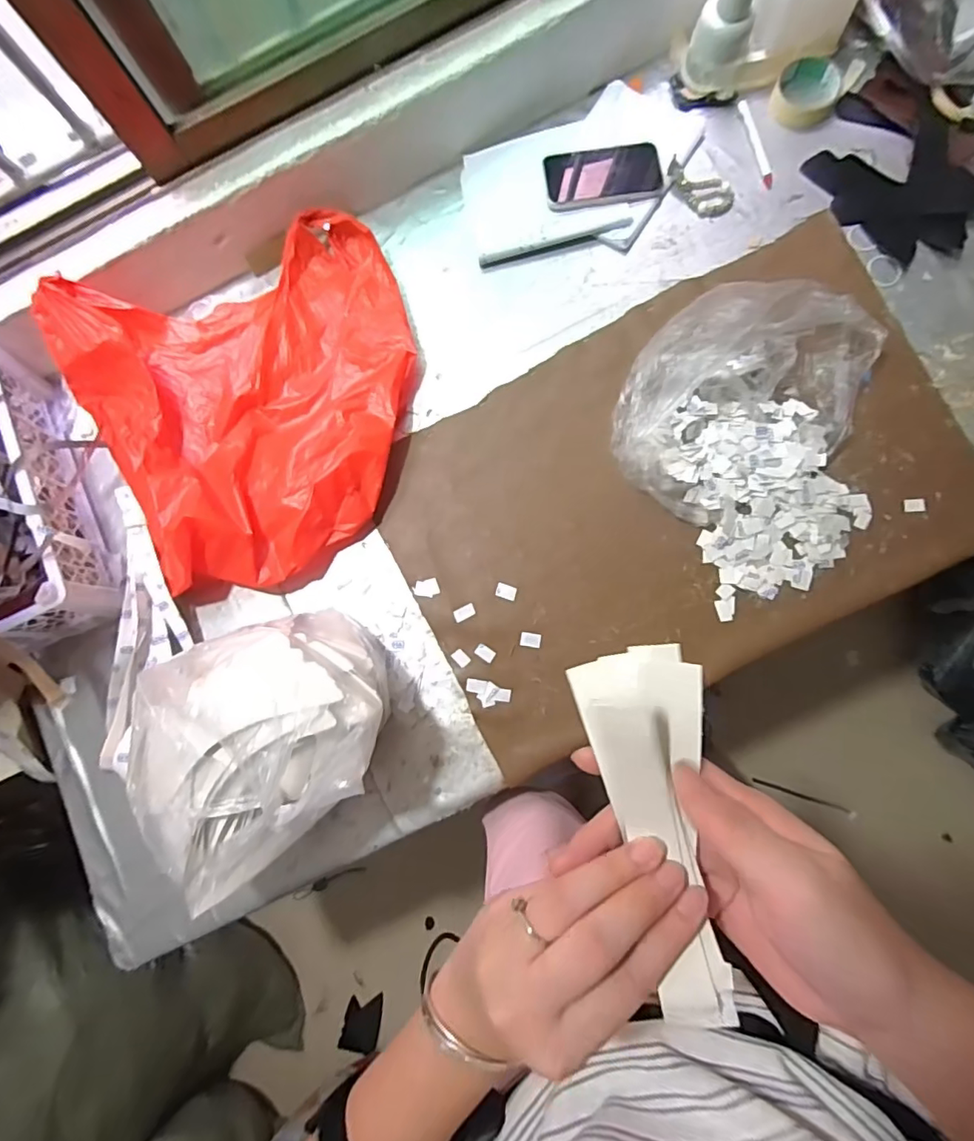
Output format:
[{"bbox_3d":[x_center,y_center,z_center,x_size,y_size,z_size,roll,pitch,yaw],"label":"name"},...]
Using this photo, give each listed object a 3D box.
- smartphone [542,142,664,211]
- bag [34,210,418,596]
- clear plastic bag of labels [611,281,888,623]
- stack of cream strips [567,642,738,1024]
[{"bbox_3d":[0.157,-0.533,0.730,0.153,0.011,0.078,-9,90,-2],"label":"smartphone"},{"bbox_3d":[-0.288,-0.214,0.690,0.438,0.111,0.424,-26,81,2],"label":"bag"},{"bbox_3d":[0.336,-0.164,0.636,0.314,0.101,0.332,-30,80,1],"label":"clear plastic bag of labels"},{"bbox_3d":[0.078,0.112,0.241,0.052,0.017,0.151,-10,81,5],"label":"stack of cream strips"}]

